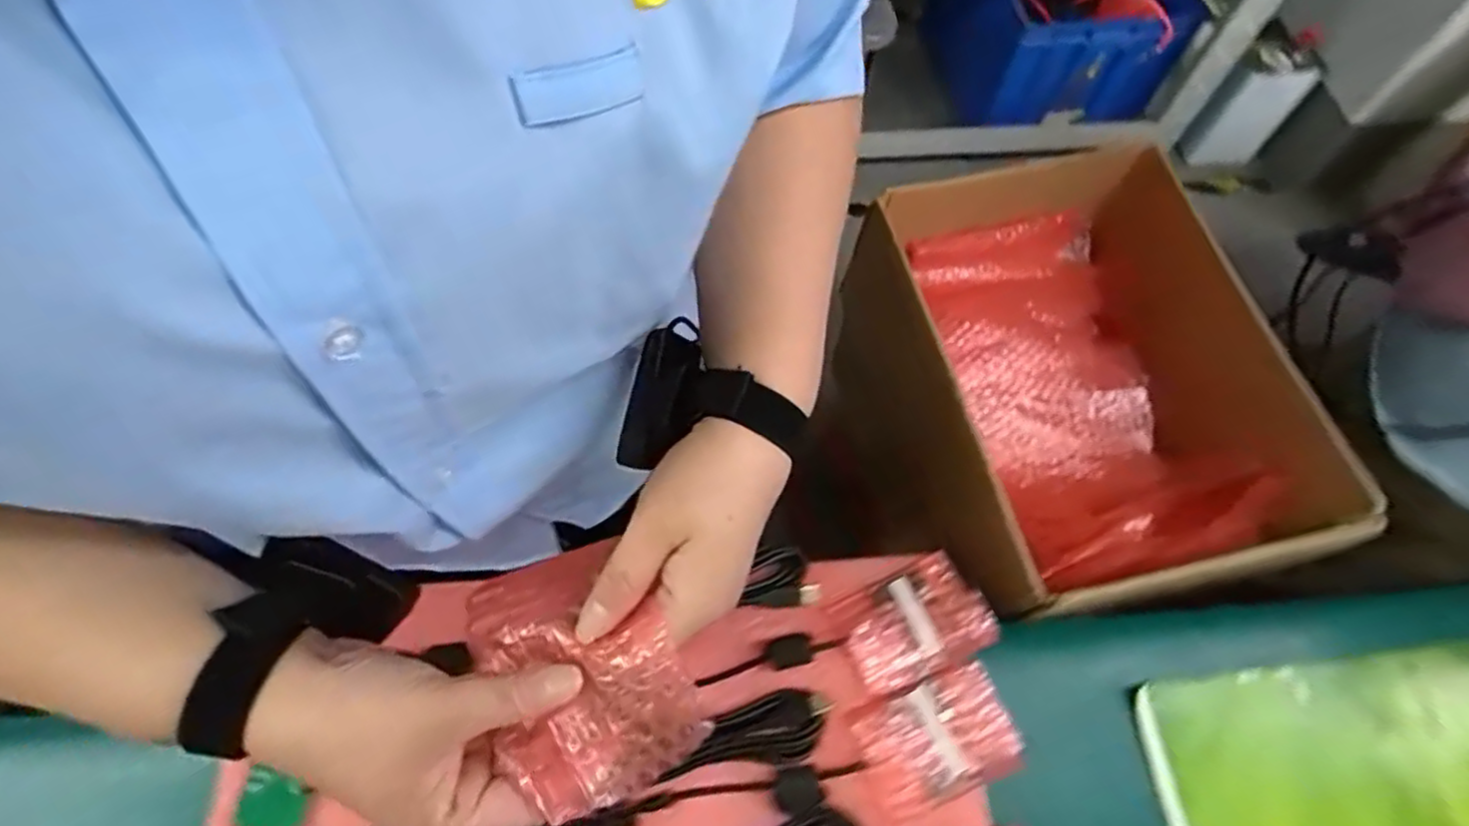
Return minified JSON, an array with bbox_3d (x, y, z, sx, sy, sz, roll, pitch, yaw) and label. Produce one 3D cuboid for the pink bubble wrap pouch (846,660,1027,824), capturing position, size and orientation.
[{"bbox_3d":[0.134,0.218,0.462,0.099,0.023,0.069,-17,66,-11],"label":"pink bubble wrap pouch"}]

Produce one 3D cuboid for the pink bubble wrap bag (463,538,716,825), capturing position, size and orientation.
[{"bbox_3d":[-0.070,0.109,0.303,0.085,0.033,0.112,-32,64,-3],"label":"pink bubble wrap bag"}]

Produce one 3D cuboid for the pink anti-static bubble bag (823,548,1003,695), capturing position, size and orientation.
[{"bbox_3d":[0.126,0.149,0.494,0.098,0.027,0.073,-20,66,-13],"label":"pink anti-static bubble bag"}]

